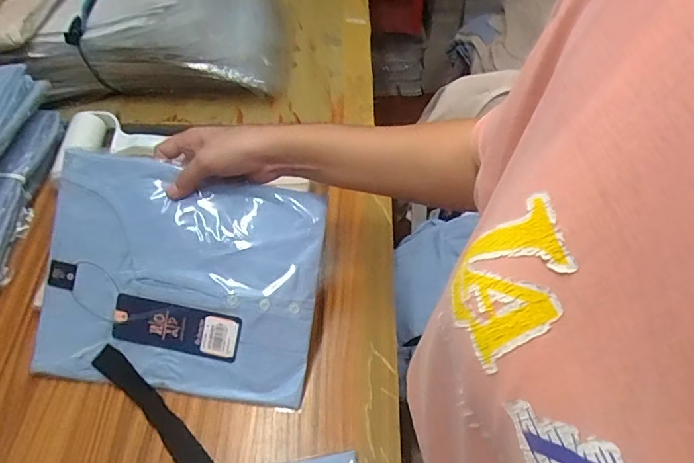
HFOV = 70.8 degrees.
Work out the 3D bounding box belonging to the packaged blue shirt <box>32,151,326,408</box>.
[{"bbox_3d":[-0.157,0.045,0.459,0.254,0.016,0.207,8,90,-1],"label":"packaged blue shirt"}]

